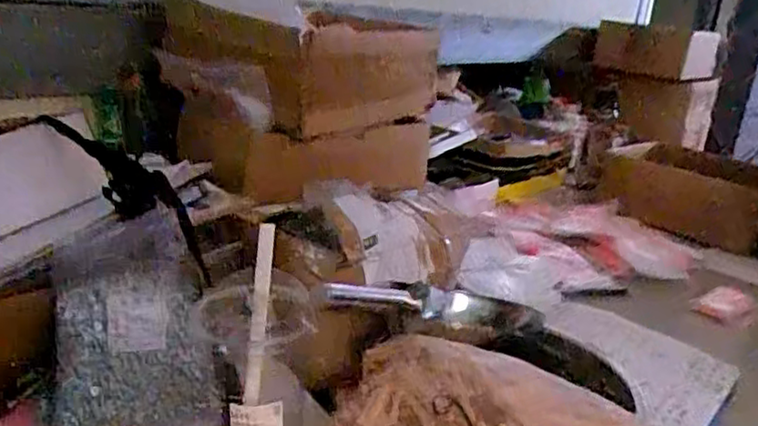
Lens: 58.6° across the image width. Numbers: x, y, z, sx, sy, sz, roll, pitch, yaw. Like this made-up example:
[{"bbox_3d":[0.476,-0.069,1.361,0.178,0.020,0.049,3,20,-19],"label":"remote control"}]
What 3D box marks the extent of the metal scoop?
[{"bbox_3d":[0.051,0.084,0.593,0.242,0.044,0.051,15,13,-29],"label":"metal scoop"}]

